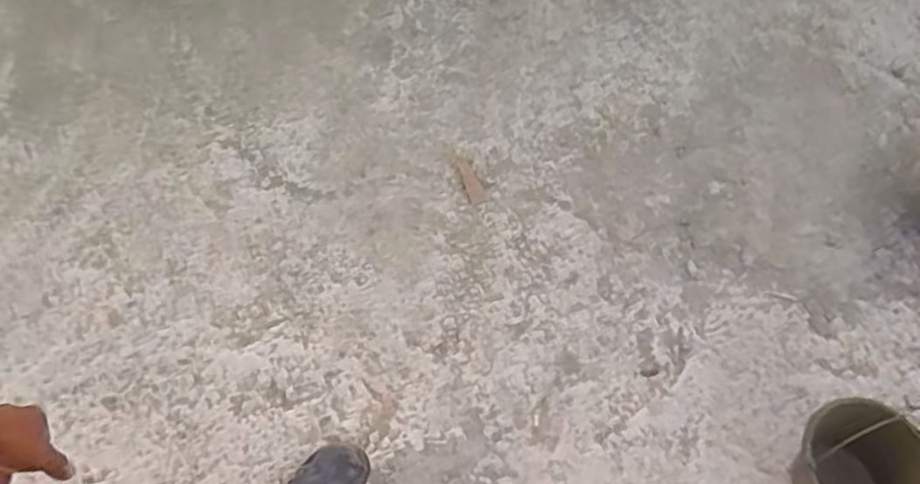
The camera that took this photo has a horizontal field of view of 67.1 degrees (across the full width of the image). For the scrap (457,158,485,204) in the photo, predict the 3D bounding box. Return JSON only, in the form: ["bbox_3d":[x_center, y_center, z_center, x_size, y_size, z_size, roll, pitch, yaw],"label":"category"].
[{"bbox_3d":[0.025,-0.149,1.681,0.040,0.005,0.130,-16,63,-11],"label":"scrap"}]

